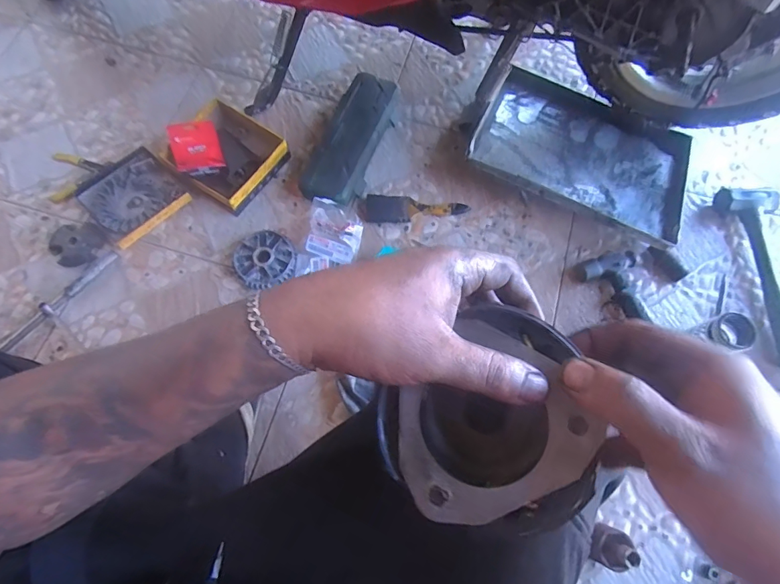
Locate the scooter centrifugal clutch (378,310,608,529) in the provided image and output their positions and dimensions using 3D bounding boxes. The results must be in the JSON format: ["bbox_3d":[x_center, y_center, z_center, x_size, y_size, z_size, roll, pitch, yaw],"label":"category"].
[{"bbox_3d":[0.052,0.069,0.250,0.108,0.045,0.108,-17,80,15],"label":"scooter centrifugal clutch"}]

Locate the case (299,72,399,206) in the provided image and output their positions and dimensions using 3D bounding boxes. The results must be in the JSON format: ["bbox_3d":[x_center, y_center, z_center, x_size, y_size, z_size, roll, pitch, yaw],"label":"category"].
[{"bbox_3d":[-0.074,-0.285,0.854,0.105,0.061,0.291,20,72,6],"label":"case"}]

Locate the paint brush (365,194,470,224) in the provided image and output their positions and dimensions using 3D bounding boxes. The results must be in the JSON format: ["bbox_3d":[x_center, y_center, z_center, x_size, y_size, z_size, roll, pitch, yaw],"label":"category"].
[{"bbox_3d":[0.052,-0.157,0.829,0.186,0.023,0.064,-4,71,-2],"label":"paint brush"}]

